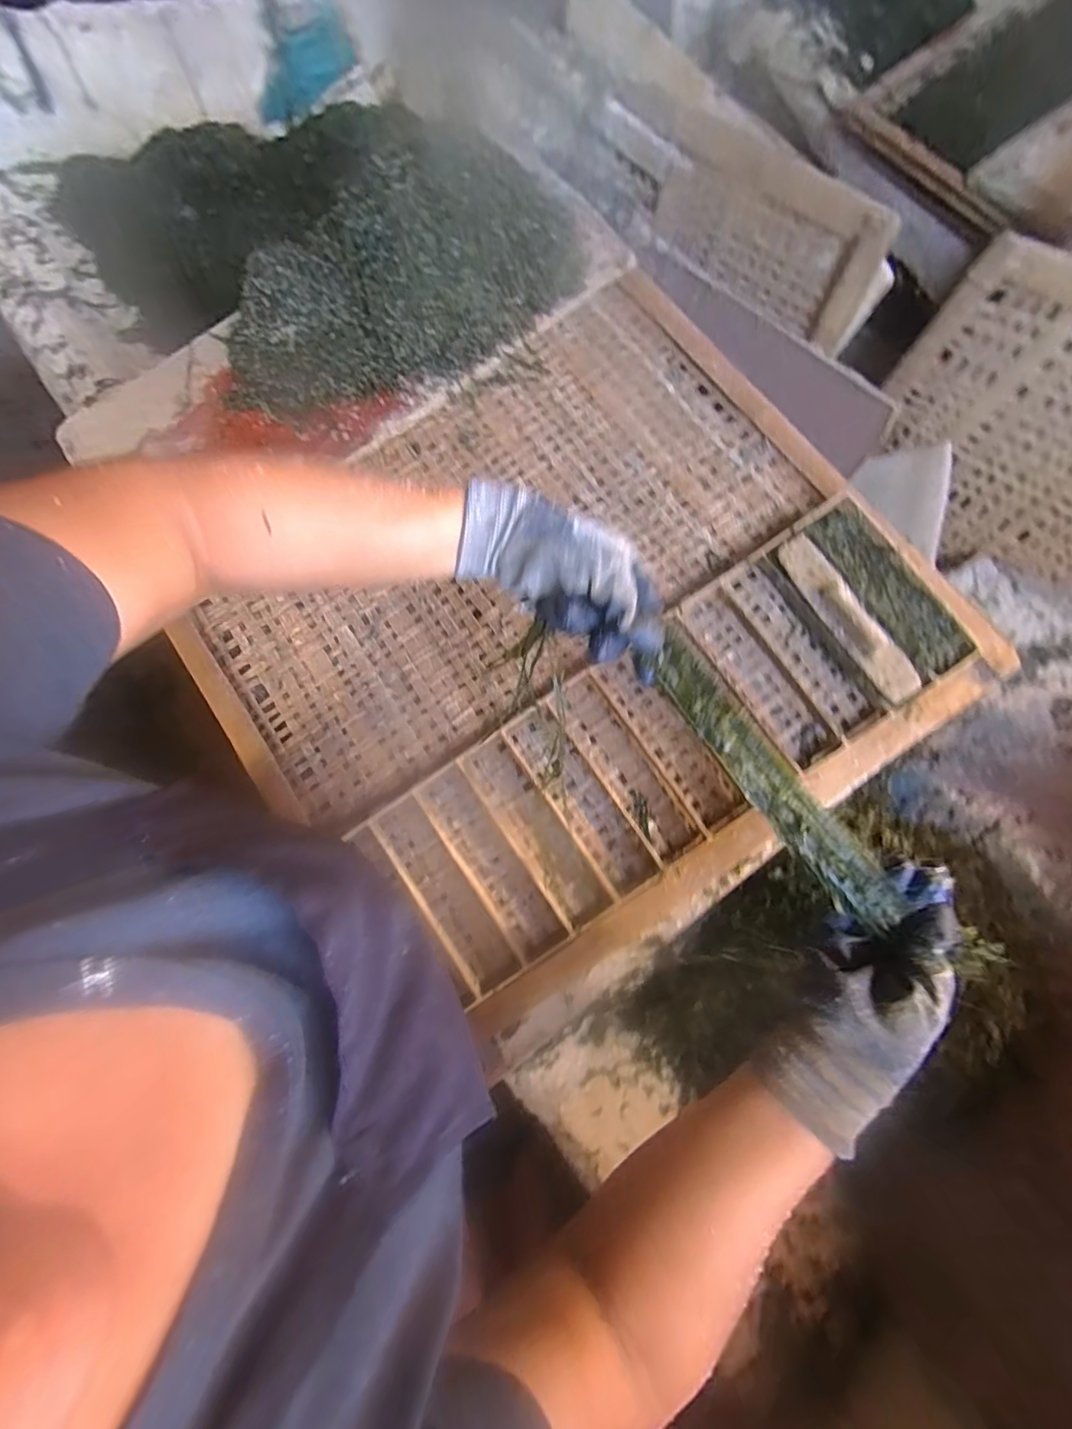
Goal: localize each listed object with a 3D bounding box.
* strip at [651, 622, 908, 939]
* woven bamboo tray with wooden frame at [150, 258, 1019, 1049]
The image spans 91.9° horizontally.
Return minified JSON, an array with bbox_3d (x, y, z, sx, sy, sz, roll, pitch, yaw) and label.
[{"bbox_3d":[0.174,0.048,0.388,0.036,0.023,0.258,-38,87,-13],"label":"strip"},{"bbox_3d":[0.016,-0.100,0.614,0.777,0.062,0.694,-36,77,-2],"label":"woven bamboo tray with wooden frame"}]

